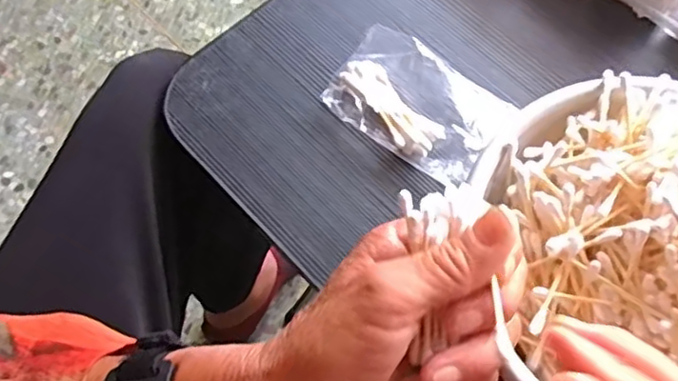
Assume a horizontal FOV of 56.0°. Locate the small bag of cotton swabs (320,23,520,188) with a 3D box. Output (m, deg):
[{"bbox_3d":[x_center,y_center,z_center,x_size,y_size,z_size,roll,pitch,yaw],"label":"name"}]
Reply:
[{"bbox_3d":[0.048,-0.056,0.400,0.105,0.023,0.065,34,73,14],"label":"small bag of cotton swabs"}]

